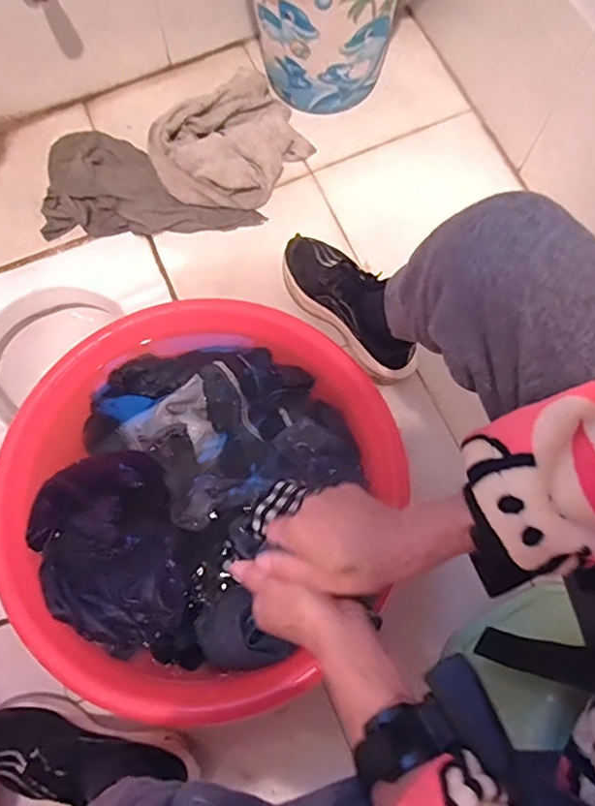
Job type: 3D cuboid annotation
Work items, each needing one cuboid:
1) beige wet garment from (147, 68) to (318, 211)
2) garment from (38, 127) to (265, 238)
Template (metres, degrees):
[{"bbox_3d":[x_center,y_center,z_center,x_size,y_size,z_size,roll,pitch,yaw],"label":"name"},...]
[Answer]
[{"bbox_3d":[-0.109,-0.427,0.935,0.254,0.065,0.210,-29,76,-9],"label":"beige wet garment"},{"bbox_3d":[-0.244,-0.381,0.935,0.356,0.050,0.197,-2,73,-1],"label":"garment"}]

